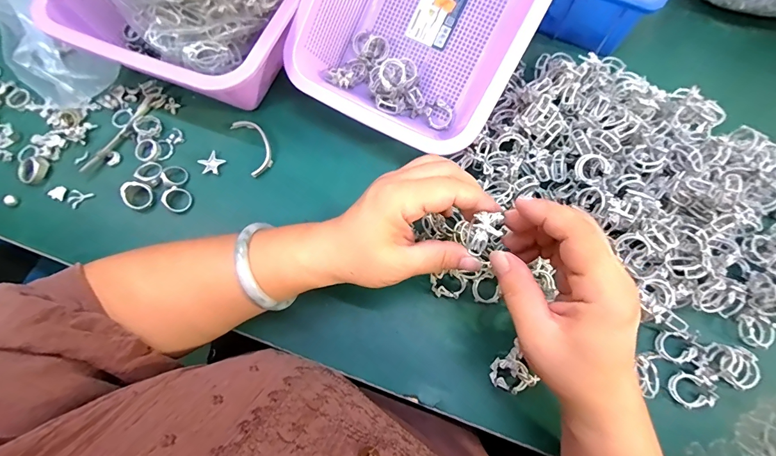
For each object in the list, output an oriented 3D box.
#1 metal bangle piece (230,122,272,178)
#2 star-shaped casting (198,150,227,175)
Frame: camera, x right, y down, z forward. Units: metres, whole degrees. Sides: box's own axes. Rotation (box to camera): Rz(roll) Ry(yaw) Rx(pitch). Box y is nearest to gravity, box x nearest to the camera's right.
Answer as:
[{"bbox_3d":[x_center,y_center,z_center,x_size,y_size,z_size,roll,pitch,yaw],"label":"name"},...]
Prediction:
[{"bbox_3d":[-0.134,-0.083,0.361,0.027,0.007,0.064,-27,75,-6],"label":"metal bangle piece"},{"bbox_3d":[-0.176,-0.063,0.362,0.022,0.005,0.023,37,79,11],"label":"star-shaped casting"}]

